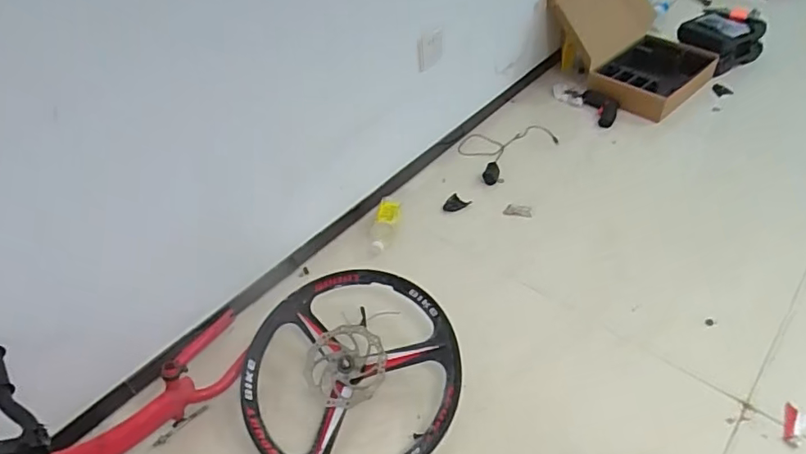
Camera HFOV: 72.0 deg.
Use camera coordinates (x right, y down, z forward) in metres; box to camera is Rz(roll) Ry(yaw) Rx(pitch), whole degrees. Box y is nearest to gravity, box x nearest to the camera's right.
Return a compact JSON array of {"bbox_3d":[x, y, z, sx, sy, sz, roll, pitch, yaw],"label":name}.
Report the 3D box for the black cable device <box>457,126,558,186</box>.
[{"bbox_3d":[0.293,-0.235,1.654,0.334,0.044,0.208,-36,52,-28],"label":"black cable device"}]

